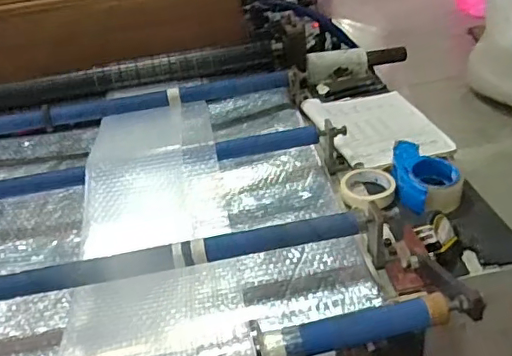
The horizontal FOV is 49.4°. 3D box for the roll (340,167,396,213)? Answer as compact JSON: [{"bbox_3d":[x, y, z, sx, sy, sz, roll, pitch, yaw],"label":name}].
[{"bbox_3d":[0.201,0.019,0.997,0.094,0.030,0.104,3,36,13],"label":"roll"}]

